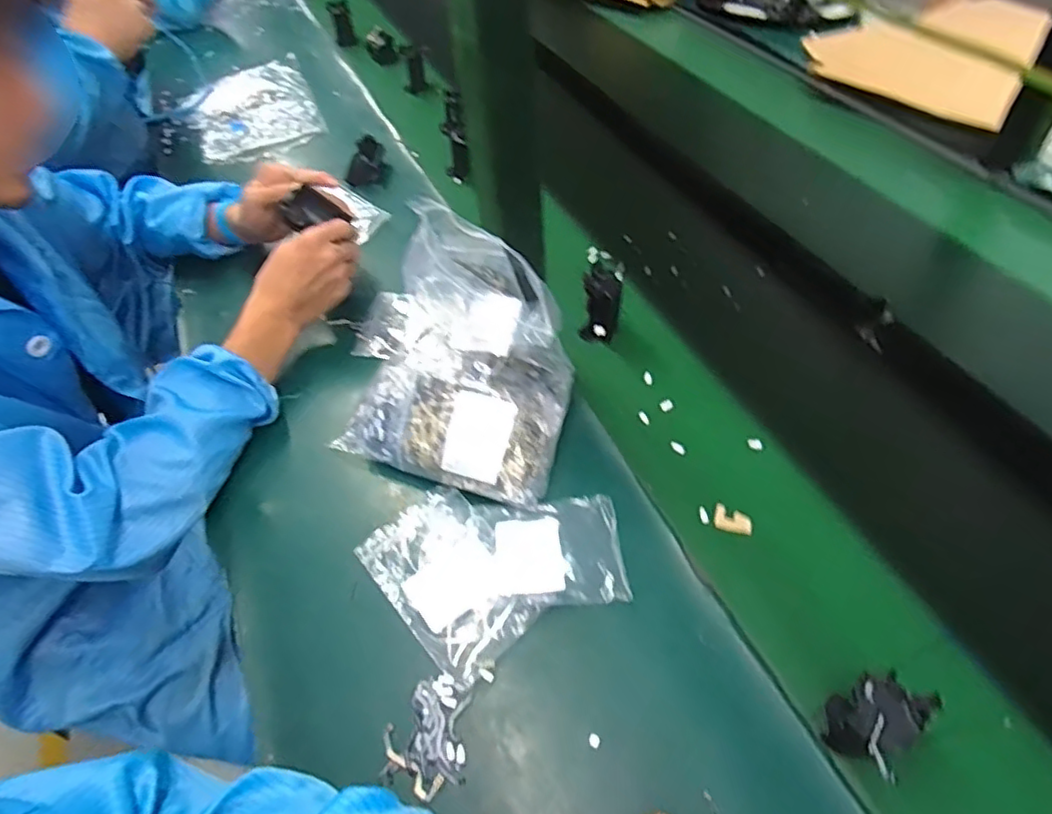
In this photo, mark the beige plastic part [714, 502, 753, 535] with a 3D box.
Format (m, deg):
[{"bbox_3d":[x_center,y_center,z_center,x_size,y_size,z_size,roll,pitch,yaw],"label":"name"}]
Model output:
[{"bbox_3d":[0.173,0.094,0.527,0.031,0.008,0.019,14,52,15],"label":"beige plastic part"}]

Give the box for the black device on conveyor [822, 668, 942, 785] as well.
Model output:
[{"bbox_3d":[0.209,0.195,0.389,0.043,0.054,0.054,35,61,30],"label":"black device on conveyor"}]

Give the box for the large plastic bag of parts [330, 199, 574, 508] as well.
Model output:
[{"bbox_3d":[-0.060,-0.048,0.561,0.206,0.153,0.185,16,53,16],"label":"large plastic bag of parts"}]

